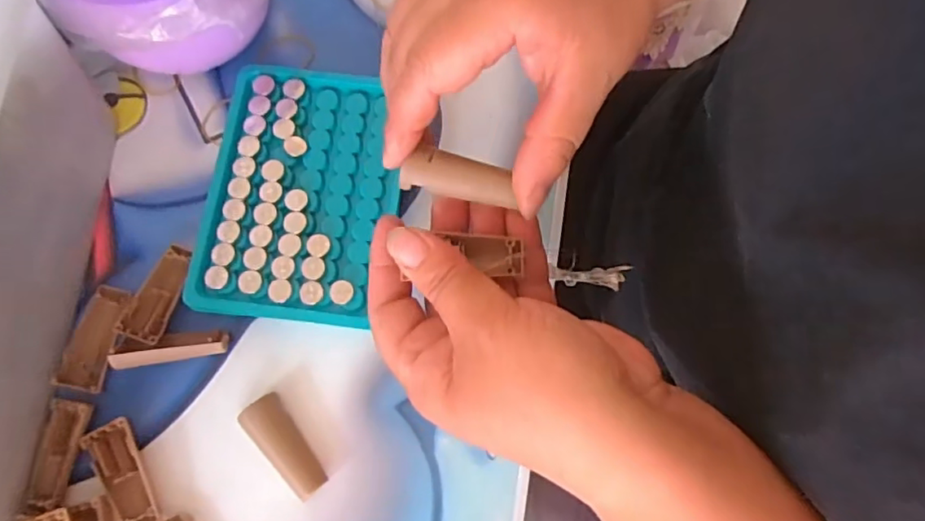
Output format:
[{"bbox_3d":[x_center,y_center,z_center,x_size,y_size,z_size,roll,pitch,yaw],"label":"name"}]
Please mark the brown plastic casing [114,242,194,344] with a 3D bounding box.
[{"bbox_3d":[-0.150,0.015,0.283,0.021,0.004,0.048,14,75,1],"label":"brown plastic casing"}]

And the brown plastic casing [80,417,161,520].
[{"bbox_3d":[-0.154,0.098,0.263,0.019,0.004,0.049,-24,79,-26],"label":"brown plastic casing"}]

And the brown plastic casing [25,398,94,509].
[{"bbox_3d":[-0.185,0.087,0.264,0.020,0.004,0.045,9,75,0],"label":"brown plastic casing"}]

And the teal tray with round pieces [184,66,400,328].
[{"bbox_3d":[-0.082,-0.036,0.292,0.091,0.013,0.130,4,75,-2],"label":"teal tray with round pieces"}]

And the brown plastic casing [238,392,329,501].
[{"bbox_3d":[-0.083,0.086,0.269,0.018,0.008,0.049,-40,81,-12],"label":"brown plastic casing"}]

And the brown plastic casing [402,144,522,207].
[{"bbox_3d":[-0.002,-0.034,0.230,0.043,0.008,0.016,9,72,0],"label":"brown plastic casing"}]

